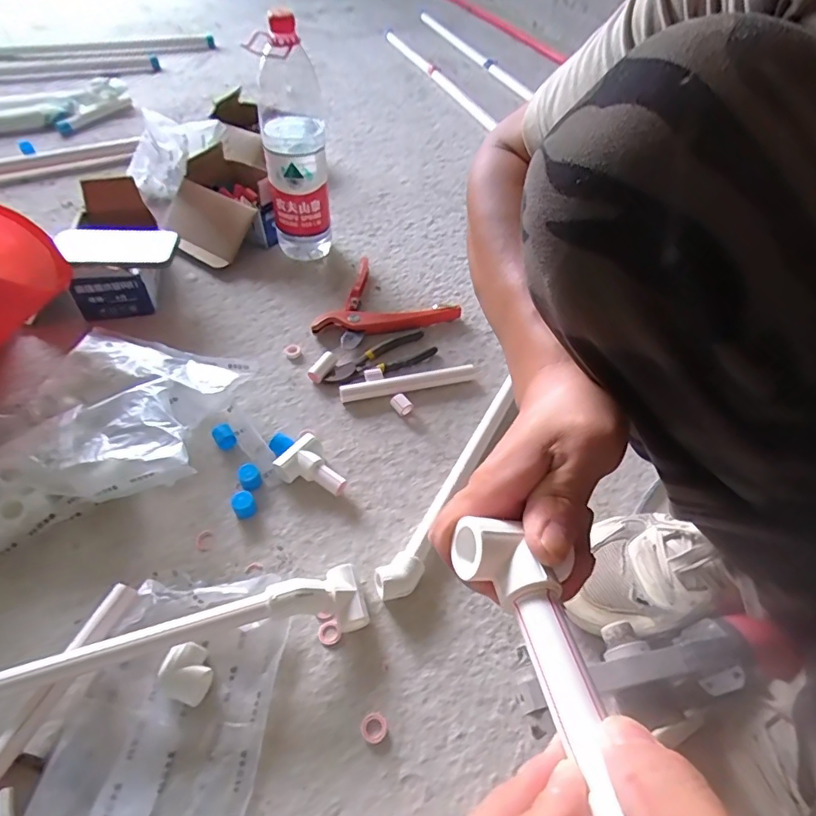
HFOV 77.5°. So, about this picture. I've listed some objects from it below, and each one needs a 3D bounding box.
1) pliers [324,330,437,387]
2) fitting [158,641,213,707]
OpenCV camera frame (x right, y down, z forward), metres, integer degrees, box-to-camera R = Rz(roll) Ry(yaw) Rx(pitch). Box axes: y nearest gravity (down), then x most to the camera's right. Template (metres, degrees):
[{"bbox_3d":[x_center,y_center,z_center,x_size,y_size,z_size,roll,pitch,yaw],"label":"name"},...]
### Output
[{"bbox_3d":[-0.034,-0.065,0.682,0.154,0.014,0.053,-30,58,-24],"label":"pliers"},{"bbox_3d":[-0.185,0.224,0.431,0.039,0.035,0.040,1,51,-1],"label":"fitting"}]

